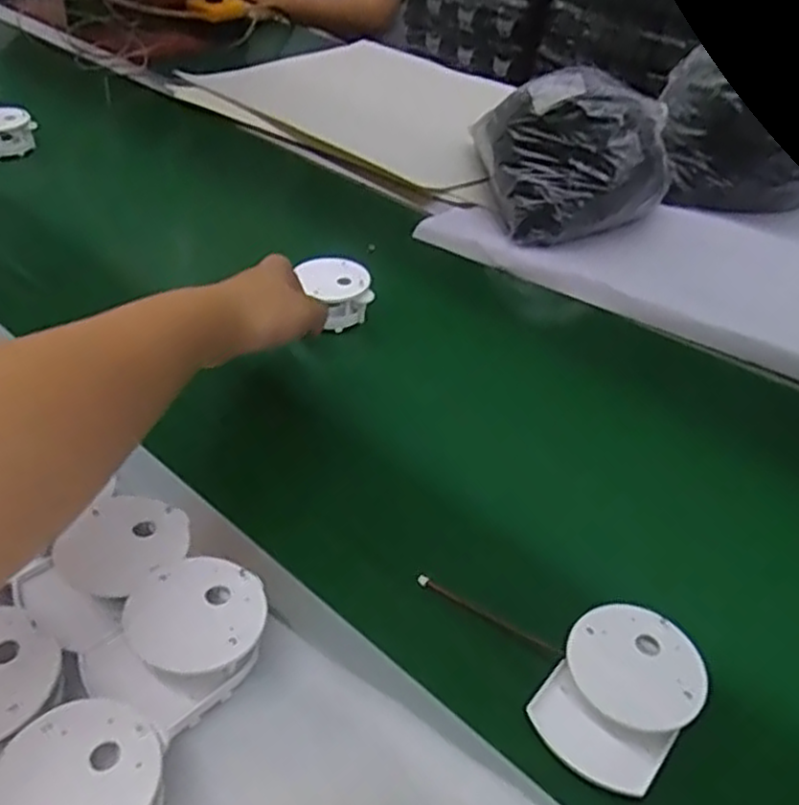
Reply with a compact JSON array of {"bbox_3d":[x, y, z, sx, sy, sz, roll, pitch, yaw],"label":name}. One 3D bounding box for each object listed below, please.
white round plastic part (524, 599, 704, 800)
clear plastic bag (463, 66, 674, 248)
[{"bbox_3d":[0.106,0.137,0.358,0.061,0.024,0.080,33,47,31],"label":"white round plastic part"},{"bbox_3d":[0.179,-0.250,0.758,0.186,0.132,0.143,-12,42,-19],"label":"clear plastic bag"}]

